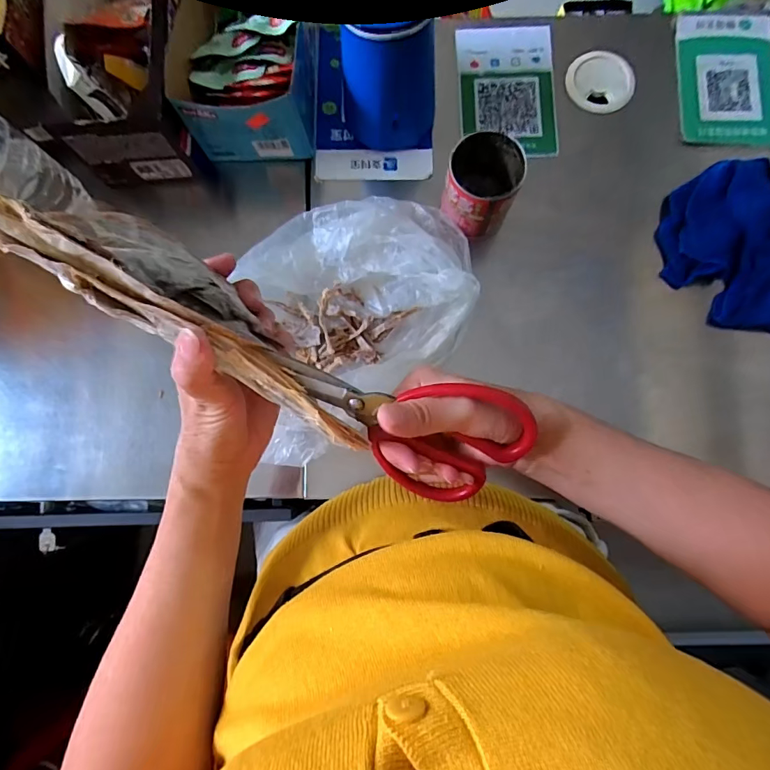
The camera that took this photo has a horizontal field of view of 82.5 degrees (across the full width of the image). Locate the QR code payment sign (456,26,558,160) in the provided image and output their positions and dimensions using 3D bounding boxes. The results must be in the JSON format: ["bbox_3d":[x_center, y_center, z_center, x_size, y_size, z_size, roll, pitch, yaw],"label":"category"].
[{"bbox_3d":[0.128,-0.308,0.462,0.097,0.006,0.150,-1,82,1],"label":"QR code payment sign"}]

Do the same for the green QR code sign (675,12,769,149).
[{"bbox_3d":[0.357,-0.322,0.455,0.104,0.009,0.151,2,82,2],"label":"green QR code sign"}]

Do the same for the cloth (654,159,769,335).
[{"bbox_3d":[0.329,-0.124,0.412,0.117,0.030,0.164,-9,82,0],"label":"cloth"}]

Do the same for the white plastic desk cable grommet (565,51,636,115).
[{"bbox_3d":[0.225,-0.317,0.459,0.066,0.005,0.067,0,82,1],"label":"white plastic desk cable grommet"}]

